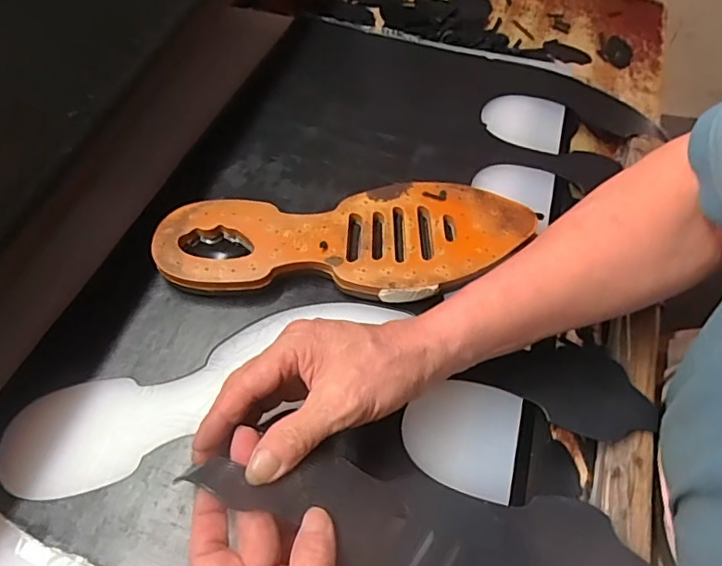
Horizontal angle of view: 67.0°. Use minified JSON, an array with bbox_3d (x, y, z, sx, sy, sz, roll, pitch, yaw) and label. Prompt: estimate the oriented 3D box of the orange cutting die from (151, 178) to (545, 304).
[{"bbox_3d":[-0.013,-0.032,0.439,0.290,0.034,0.103,-3,59,-1],"label":"orange cutting die"}]

